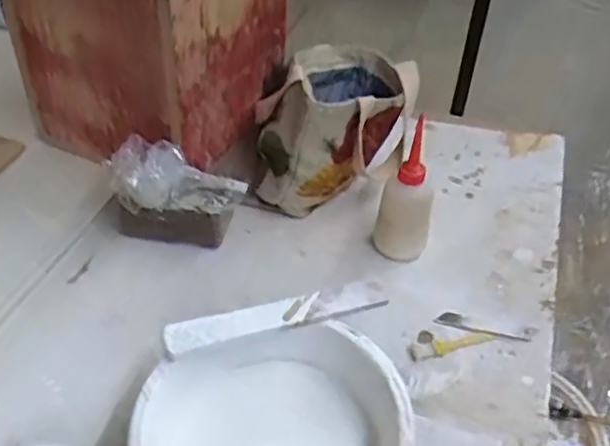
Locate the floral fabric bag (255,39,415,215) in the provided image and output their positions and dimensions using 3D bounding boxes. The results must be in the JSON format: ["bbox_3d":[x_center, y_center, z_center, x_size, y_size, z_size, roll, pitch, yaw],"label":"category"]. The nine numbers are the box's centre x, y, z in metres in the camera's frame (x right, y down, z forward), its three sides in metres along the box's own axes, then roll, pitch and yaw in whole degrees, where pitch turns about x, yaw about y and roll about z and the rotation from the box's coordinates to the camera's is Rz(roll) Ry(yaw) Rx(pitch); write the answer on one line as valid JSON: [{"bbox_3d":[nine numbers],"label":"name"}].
[{"bbox_3d":[0.039,-0.127,0.839,0.188,0.152,0.196,7,46,5],"label":"floral fabric bag"}]

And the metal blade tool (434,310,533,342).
[{"bbox_3d":[0.186,0.110,0.706,0.097,0.009,0.018,16,47,13],"label":"metal blade tool"}]

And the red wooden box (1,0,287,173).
[{"bbox_3d":[-0.193,-0.253,0.836,0.258,0.287,0.241,22,49,19],"label":"red wooden box"}]

